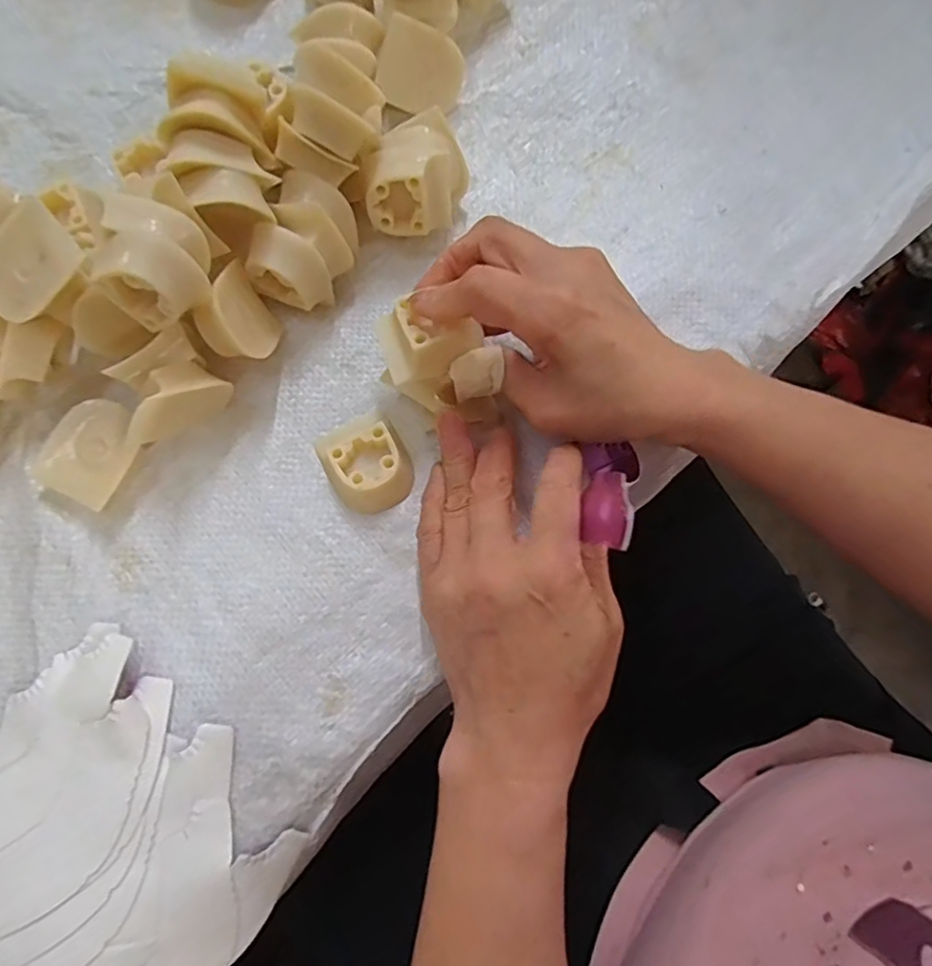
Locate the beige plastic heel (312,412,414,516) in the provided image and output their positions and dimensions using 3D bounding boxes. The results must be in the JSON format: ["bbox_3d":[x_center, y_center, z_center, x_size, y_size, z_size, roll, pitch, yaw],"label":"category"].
[{"bbox_3d":[-0.047,-0.010,0.288,0.039,0.020,0.050,-29,79,-8],"label":"beige plastic heel"}]

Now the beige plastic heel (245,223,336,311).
[{"bbox_3d":[-0.085,-0.100,0.294,0.034,0.045,0.021,24,77,4],"label":"beige plastic heel"}]

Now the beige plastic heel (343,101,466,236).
[{"bbox_3d":[-0.027,-0.151,0.309,0.047,0.044,0.055,22,77,3],"label":"beige plastic heel"}]

